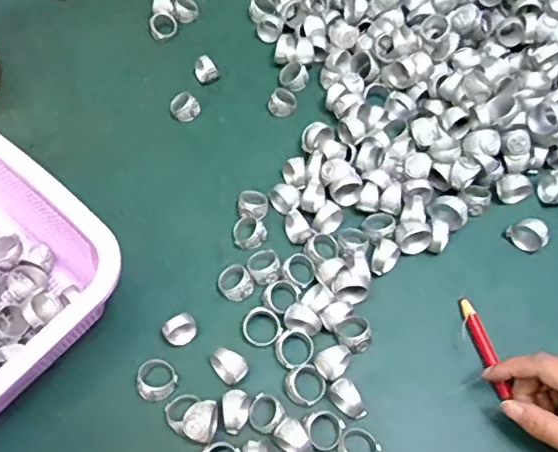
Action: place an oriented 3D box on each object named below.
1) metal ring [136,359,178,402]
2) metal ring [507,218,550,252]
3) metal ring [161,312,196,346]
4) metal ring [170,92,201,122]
[{"bbox_3d":[-0.085,0.106,0.404,0.026,0.013,0.028,-1,62,2],"label":"metal ring"},{"bbox_3d":[0.192,0.007,0.447,0.013,0.028,0.027,-38,67,-17],"label":"metal ring"},{"bbox_3d":[-0.071,0.076,0.421,0.023,0.017,0.017,-25,64,-11],"label":"metal ring"},{"bbox_3d":[-0.086,-0.107,0.527,0.021,0.020,0.024,-41,68,-18],"label":"metal ring"}]

